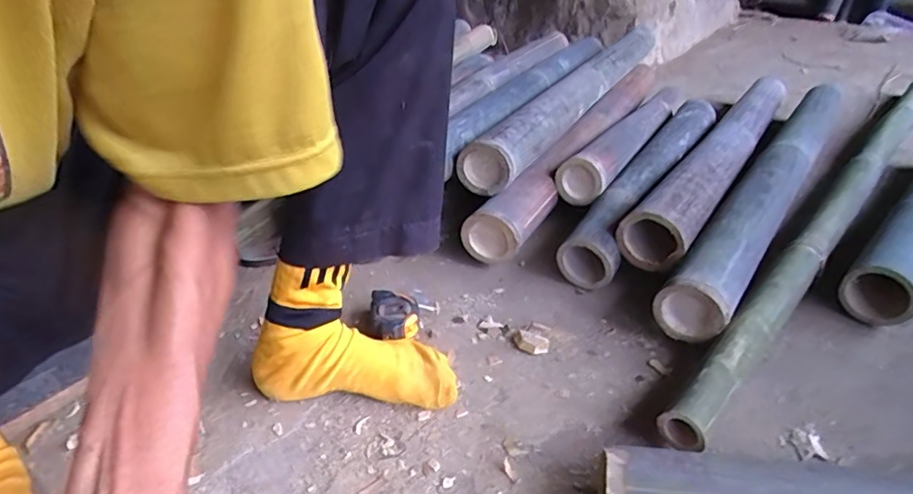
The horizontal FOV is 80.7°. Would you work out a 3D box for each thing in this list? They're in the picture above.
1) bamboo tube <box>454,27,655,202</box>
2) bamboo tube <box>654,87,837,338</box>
[{"bbox_3d":[0.247,-0.315,1.094,0.089,0.090,0.884,14,35,25],"label":"bamboo tube"},{"bbox_3d":[0.443,-0.066,0.778,0.088,0.068,0.622,22,40,35],"label":"bamboo tube"}]

